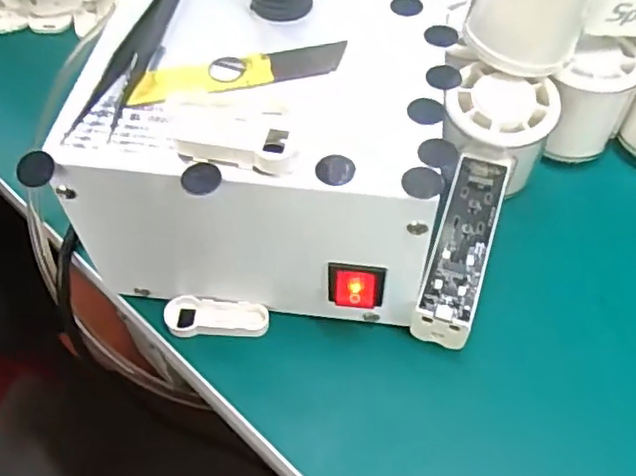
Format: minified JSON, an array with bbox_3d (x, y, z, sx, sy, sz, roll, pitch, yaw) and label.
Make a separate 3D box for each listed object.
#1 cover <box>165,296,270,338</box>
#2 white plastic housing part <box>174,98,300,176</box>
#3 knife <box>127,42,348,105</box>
[{"bbox_3d":[-0.051,0.040,0.321,0.051,0.004,0.019,6,54,5],"label":"cover"},{"bbox_3d":[-0.032,-0.043,0.253,0.048,0.010,0.035,5,54,5],"label":"white plastic housing part"},{"bbox_3d":[-0.032,-0.070,0.274,0.091,0.009,0.027,-11,54,-7],"label":"knife"}]

